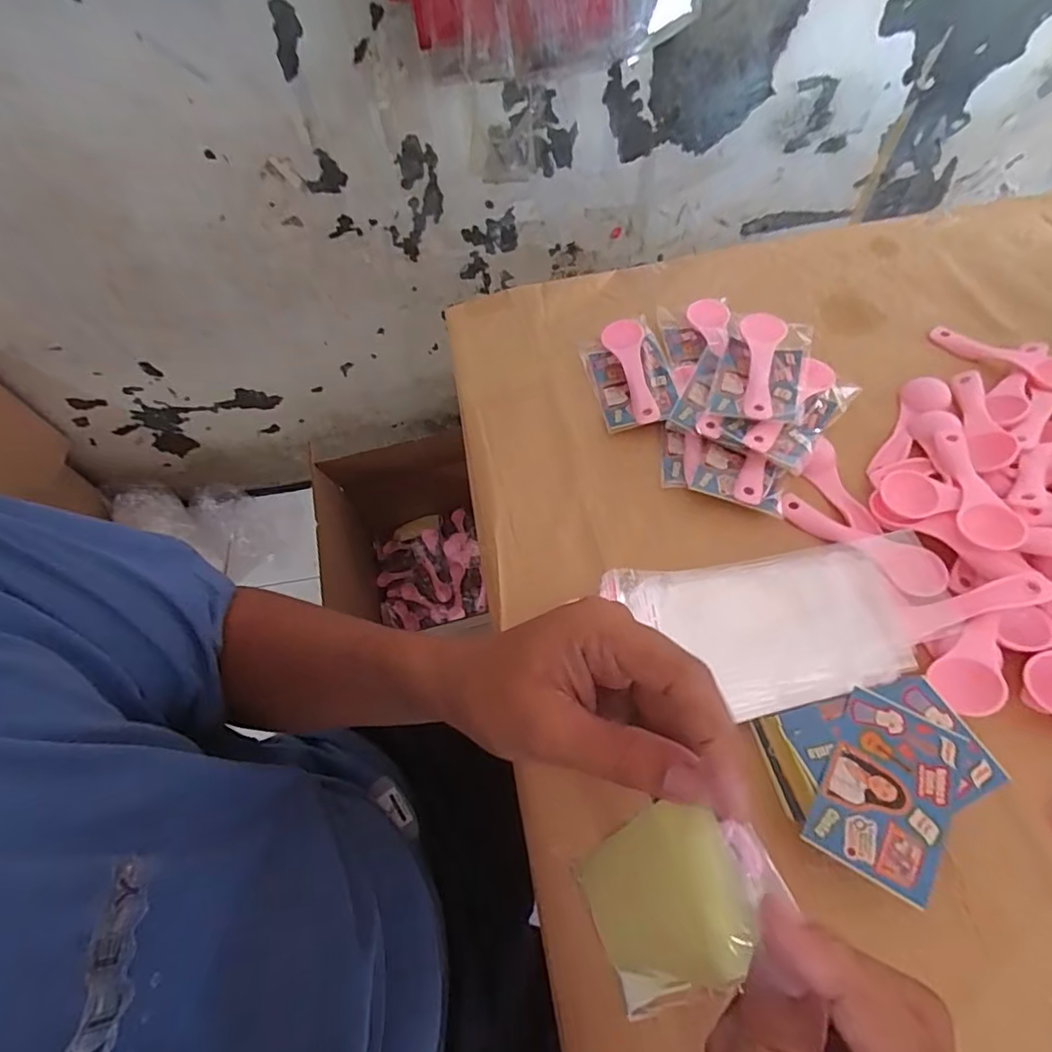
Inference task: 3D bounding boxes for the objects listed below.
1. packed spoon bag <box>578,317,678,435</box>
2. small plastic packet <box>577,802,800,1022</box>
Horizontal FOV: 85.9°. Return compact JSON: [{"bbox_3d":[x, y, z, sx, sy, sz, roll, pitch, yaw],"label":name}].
[{"bbox_3d":[0.088,-0.130,0.478,0.062,0.020,0.109,-12,60,-3],"label":"packed spoon bag"},{"bbox_3d":[0.058,0.150,0.226,0.010,0.104,0.061,2,44,-36],"label":"small plastic packet"}]

